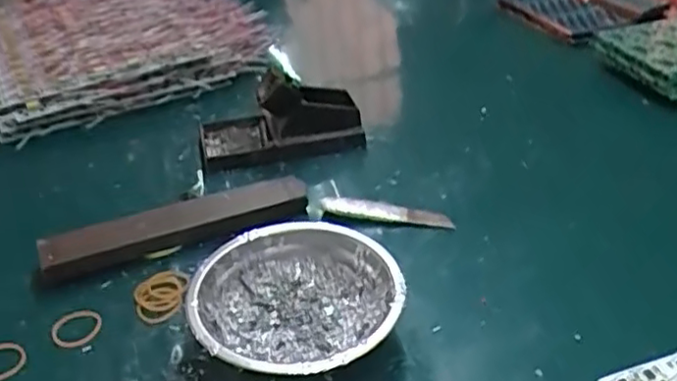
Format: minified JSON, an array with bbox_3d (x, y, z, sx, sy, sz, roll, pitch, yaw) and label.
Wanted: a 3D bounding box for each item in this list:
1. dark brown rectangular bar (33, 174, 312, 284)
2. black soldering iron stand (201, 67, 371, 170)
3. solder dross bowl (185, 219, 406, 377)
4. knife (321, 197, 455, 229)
[{"bbox_3d":[-0.120,0.026,0.497,0.199,0.034,0.031,-14,36,-18],"label":"dark brown rectangular bar"},{"bbox_3d":[-0.049,-0.067,0.581,0.149,0.060,0.070,-6,35,-8],"label":"black soldering iron stand"},{"bbox_3d":[-0.025,0.075,0.403,0.119,0.049,0.122,0,34,0],"label":"solder dross bowl"},{"bbox_3d":[0.038,0.017,0.506,0.100,0.022,0.015,2,34,3],"label":"knife"}]

